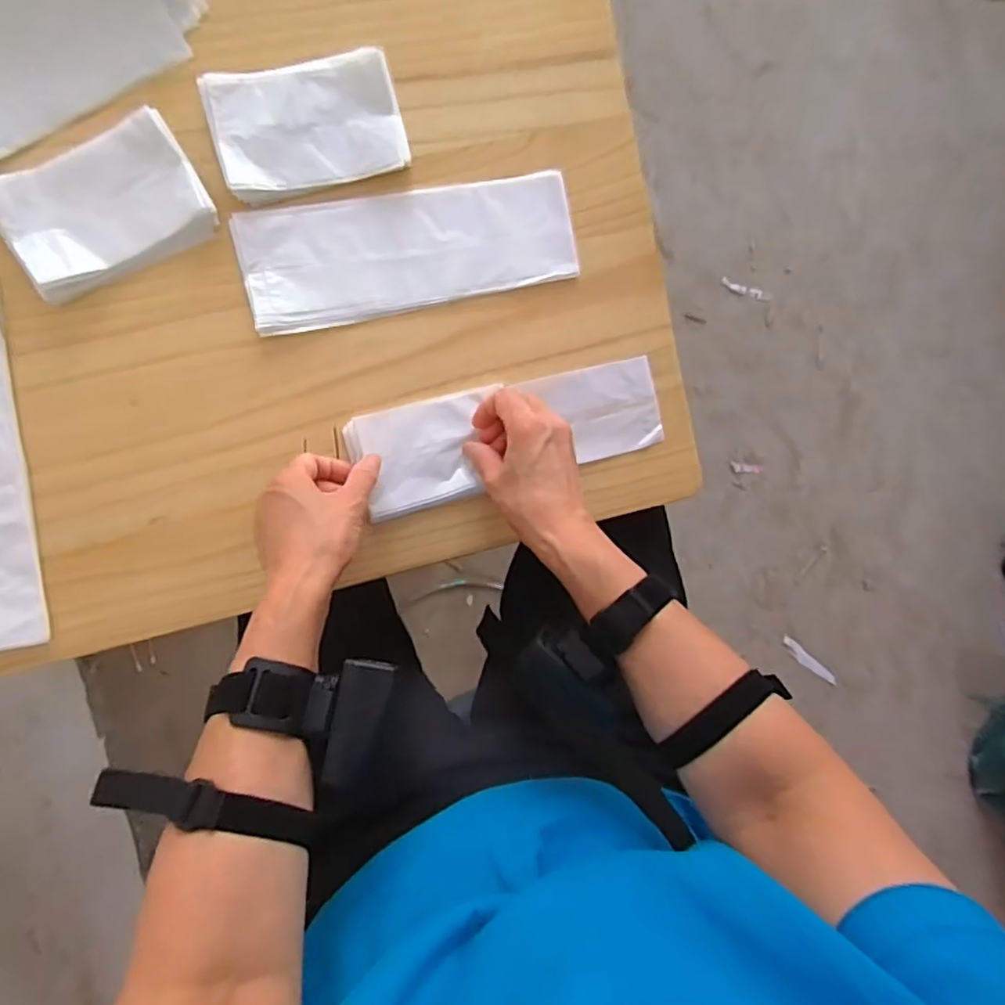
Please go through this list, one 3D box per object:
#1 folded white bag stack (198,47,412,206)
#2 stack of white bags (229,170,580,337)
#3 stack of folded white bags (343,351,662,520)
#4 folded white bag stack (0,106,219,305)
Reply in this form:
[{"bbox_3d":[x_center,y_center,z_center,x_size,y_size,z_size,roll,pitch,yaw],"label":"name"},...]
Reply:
[{"bbox_3d":[-0.138,-0.269,0.443,0.130,0.016,0.082,-15,97,-7],"label":"folded white bag stack"},{"bbox_3d":[-0.067,-0.190,0.468,0.245,0.014,0.085,-12,97,-7],"label":"stack of white bags"},{"bbox_3d":[0.008,-0.052,0.489,0.244,0.014,0.080,-12,97,-10],"label":"stack of folded white bags"},{"bbox_3d":[-0.272,-0.202,0.424,0.127,0.017,0.080,-31,99,-5],"label":"folded white bag stack"}]

